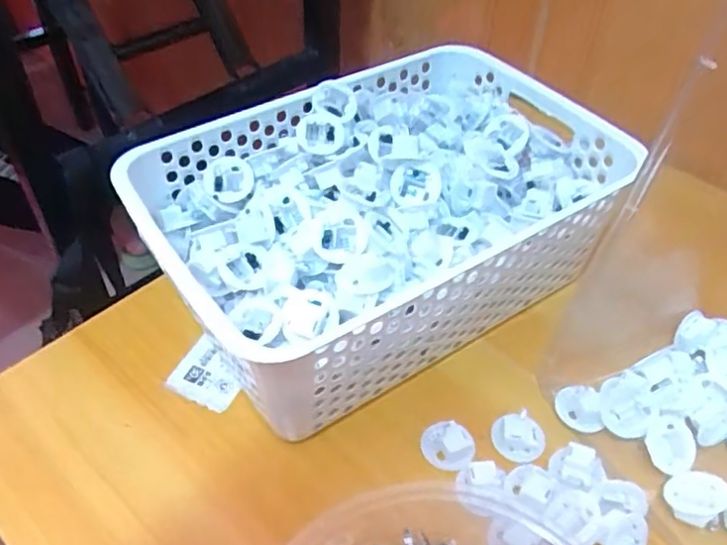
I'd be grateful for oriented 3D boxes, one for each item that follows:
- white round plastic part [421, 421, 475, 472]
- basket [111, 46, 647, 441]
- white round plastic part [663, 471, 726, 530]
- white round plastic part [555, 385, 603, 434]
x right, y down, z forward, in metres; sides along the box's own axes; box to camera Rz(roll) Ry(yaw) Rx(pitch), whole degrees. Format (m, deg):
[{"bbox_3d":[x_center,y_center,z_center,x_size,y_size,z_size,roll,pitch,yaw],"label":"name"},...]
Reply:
[{"bbox_3d":[0.052,0.105,0.388,0.031,0.006,0.029,0,47,0],"label":"white round plastic part"},{"bbox_3d":[0.016,-0.037,0.449,0.305,0.114,0.201,-26,53,-23],"label":"basket"},{"bbox_3d":[0.187,0.127,0.355,0.033,0.025,0.029,-15,48,-12],"label":"white round plastic part"},{"bbox_3d":[0.136,0.087,0.400,0.028,0.009,0.028,-4,82,34],"label":"white round plastic part"}]

